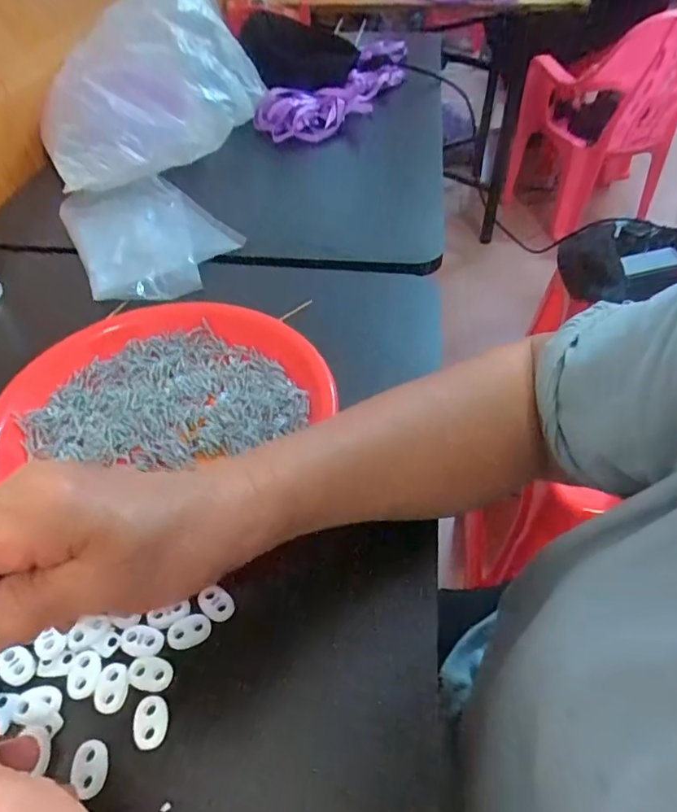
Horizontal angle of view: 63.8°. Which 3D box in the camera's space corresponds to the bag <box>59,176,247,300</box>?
[{"bbox_3d":[-0.183,-0.171,0.532,0.141,0.026,0.186,-23,51,-18],"label":"bag"}]

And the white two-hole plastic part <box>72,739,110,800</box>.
[{"bbox_3d":[-0.113,0.165,0.248,0.015,0.005,0.021,-4,48,-2],"label":"white two-hole plastic part"}]

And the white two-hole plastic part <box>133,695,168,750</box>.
[{"bbox_3d":[-0.090,0.150,0.259,0.015,0.004,0.022,-8,48,-6],"label":"white two-hole plastic part"}]

